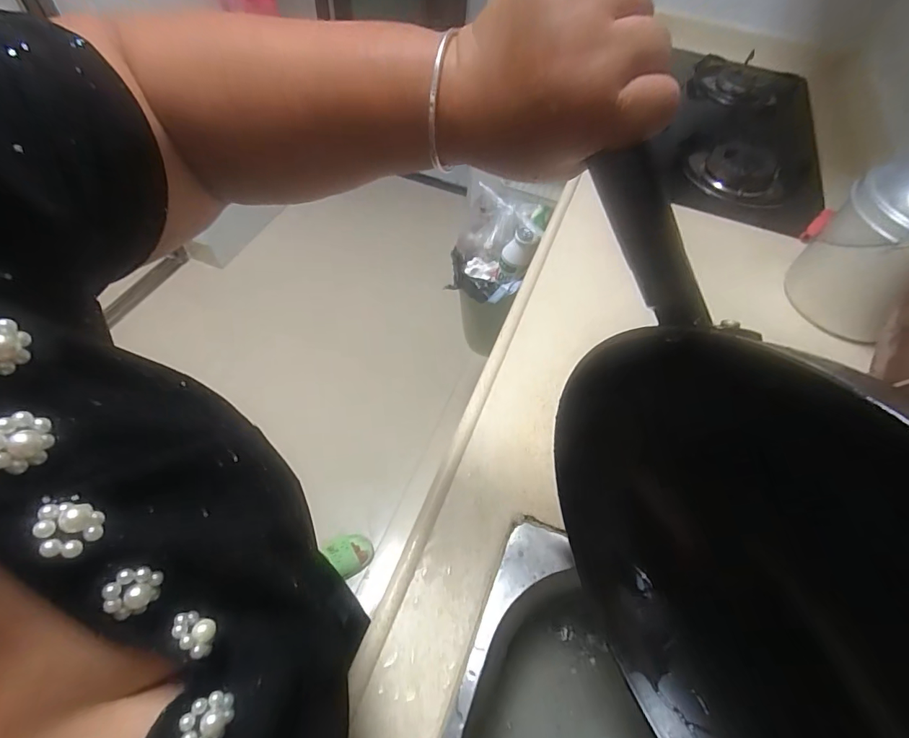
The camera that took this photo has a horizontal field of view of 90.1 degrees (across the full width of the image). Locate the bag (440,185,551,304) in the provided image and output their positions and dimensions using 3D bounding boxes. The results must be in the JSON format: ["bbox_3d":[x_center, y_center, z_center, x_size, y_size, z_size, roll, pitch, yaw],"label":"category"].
[{"bbox_3d":[0.081,-0.247,0.913,0.166,0.145,0.195,18,56,8],"label":"bag"}]

